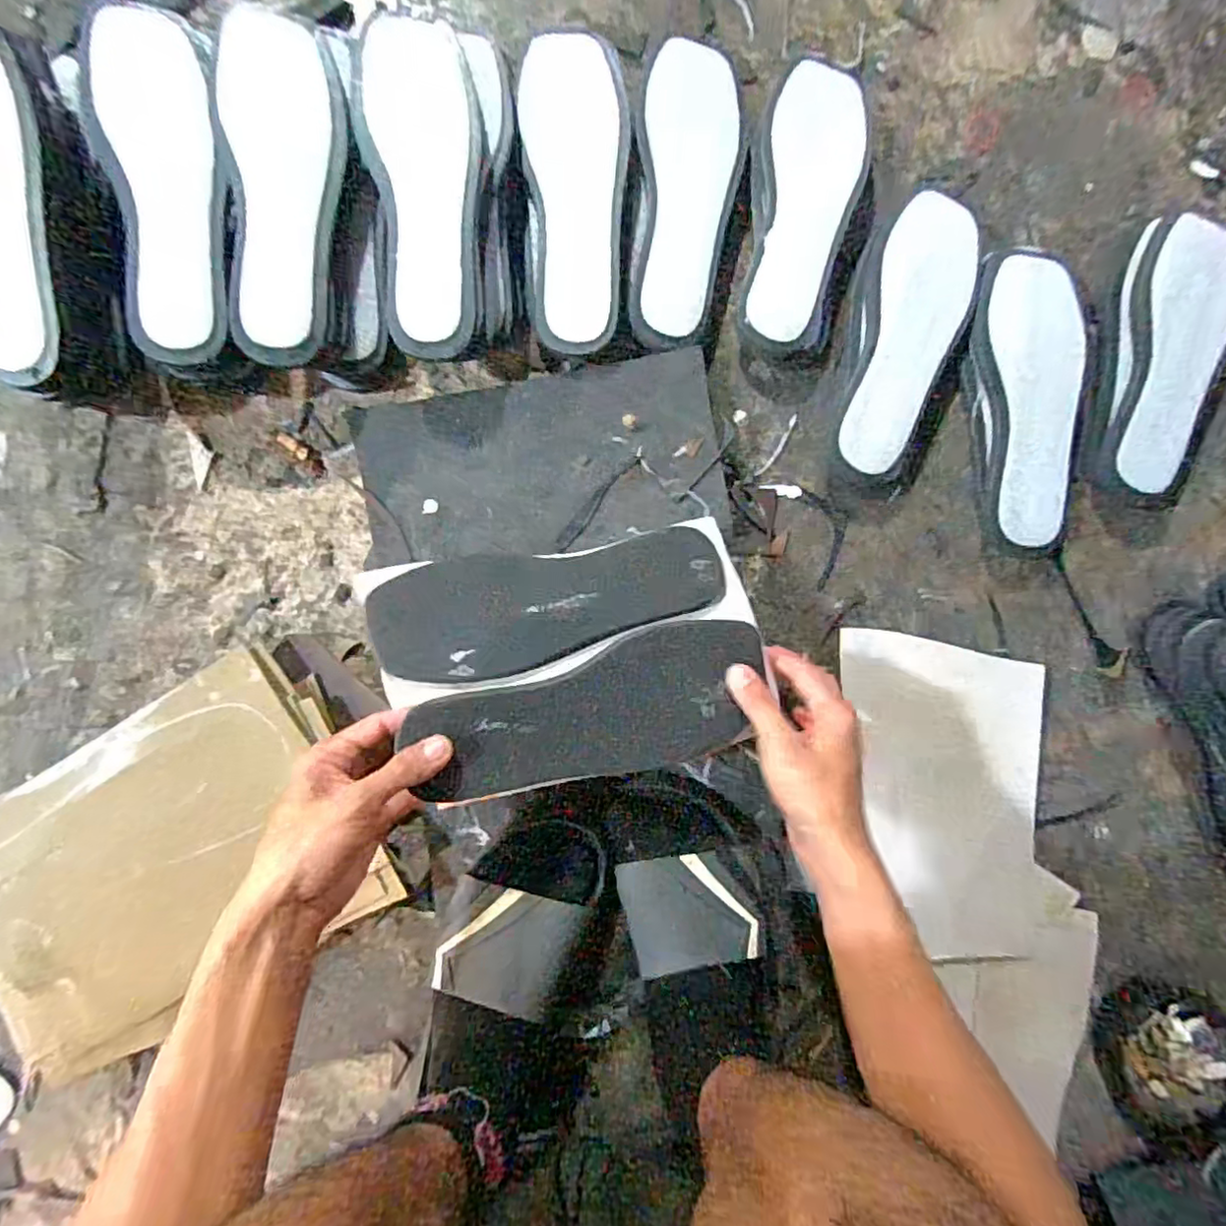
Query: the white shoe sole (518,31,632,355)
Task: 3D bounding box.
[{"bbox_3d":[-0.027,-0.336,0.504,0.081,0.022,0.239,-4,88,-1],"label":"white shoe sole"}]

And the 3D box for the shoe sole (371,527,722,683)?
[{"bbox_3d":[-0.042,-0.005,0.453,0.247,0.007,0.084,-9,81,-10],"label":"shoe sole"}]

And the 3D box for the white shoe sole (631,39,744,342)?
[{"bbox_3d":[0.057,-0.339,0.511,0.077,0.012,0.236,8,88,0],"label":"white shoe sole"}]

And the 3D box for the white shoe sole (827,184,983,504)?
[{"bbox_3d":[0.242,-0.222,0.532,0.093,0.043,0.247,10,88,0],"label":"white shoe sole"}]

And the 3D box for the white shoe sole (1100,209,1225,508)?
[{"bbox_3d":[0.465,-0.216,0.539,0.096,0.040,0.240,17,88,0],"label":"white shoe sole"}]

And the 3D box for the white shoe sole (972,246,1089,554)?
[{"bbox_3d":[0.348,-0.177,0.533,0.084,0.032,0.248,-2,88,-1],"label":"white shoe sole"}]

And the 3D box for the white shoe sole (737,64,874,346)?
[{"bbox_3d":[0.154,-0.340,0.538,0.086,0.035,0.239,15,88,0],"label":"white shoe sole"}]

